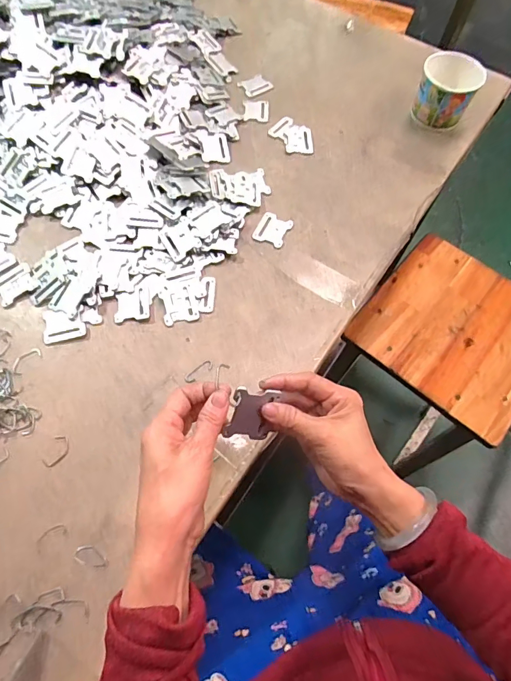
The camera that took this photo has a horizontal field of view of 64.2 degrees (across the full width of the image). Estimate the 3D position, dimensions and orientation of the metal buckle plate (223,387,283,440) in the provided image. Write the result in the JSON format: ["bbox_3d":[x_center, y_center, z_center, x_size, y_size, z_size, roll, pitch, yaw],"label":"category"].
[{"bbox_3d":[-0.003,0.065,0.353,0.040,0.004,0.046,10,107,-24],"label":"metal buckle plate"}]

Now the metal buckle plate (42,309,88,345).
[{"bbox_3d":[-0.232,-0.020,0.493,0.048,0.004,0.044,-13,66,-8],"label":"metal buckle plate"}]

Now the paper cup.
[{"bbox_3d":[0.297,-0.388,0.640,0.085,0.083,0.090,1,65,-1],"label":"paper cup"}]

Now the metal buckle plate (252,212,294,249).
[{"bbox_3d":[0.024,-0.156,0.571,0.045,0.004,0.051,24,66,9],"label":"metal buckle plate"}]

